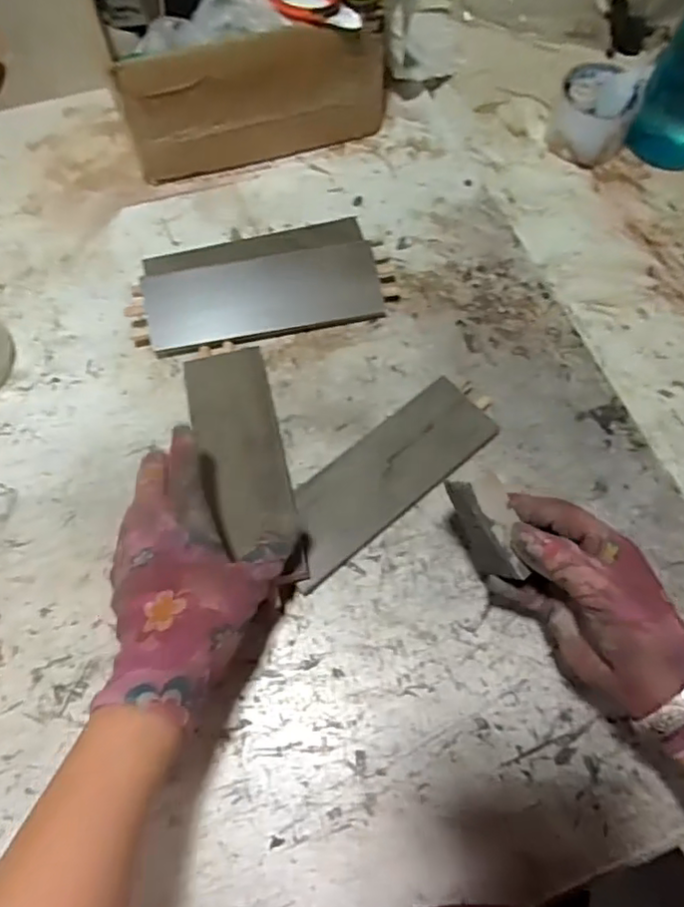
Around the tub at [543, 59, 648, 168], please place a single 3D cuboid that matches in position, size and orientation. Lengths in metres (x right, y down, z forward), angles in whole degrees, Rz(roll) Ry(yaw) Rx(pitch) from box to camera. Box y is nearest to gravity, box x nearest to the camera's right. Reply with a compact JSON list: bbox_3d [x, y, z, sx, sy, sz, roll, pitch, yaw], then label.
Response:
[{"bbox_3d":[0.261,-0.355,0.636,0.079,0.058,0.093,21,67,9],"label":"tub"}]

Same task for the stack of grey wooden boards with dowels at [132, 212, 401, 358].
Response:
[{"bbox_3d":[-0.070,-0.155,0.542,0.225,0.031,0.104,-13,68,-6],"label":"stack of grey wooden boards with dowels"}]

